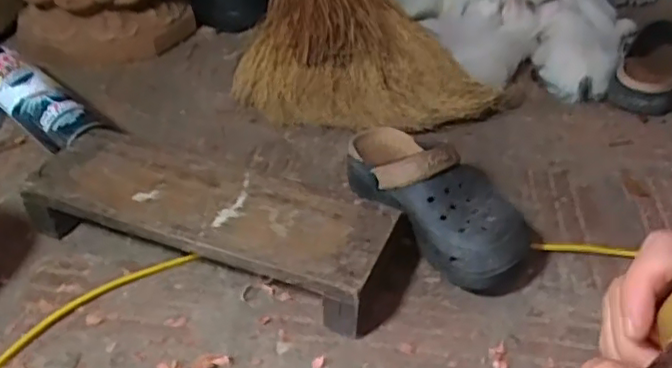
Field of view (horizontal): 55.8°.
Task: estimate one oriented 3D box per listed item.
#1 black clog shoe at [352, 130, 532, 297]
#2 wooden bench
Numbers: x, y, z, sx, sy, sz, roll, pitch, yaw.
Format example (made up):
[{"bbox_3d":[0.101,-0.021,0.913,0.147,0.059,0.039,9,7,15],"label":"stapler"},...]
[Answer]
[{"bbox_3d":[0.091,0.010,0.597,0.108,0.098,0.212,-27,45,-31],"label":"black clog shoe"},{"bbox_3d":[-0.105,0.035,0.580,0.344,0.070,0.125,13,39,13],"label":"wooden bench"}]

